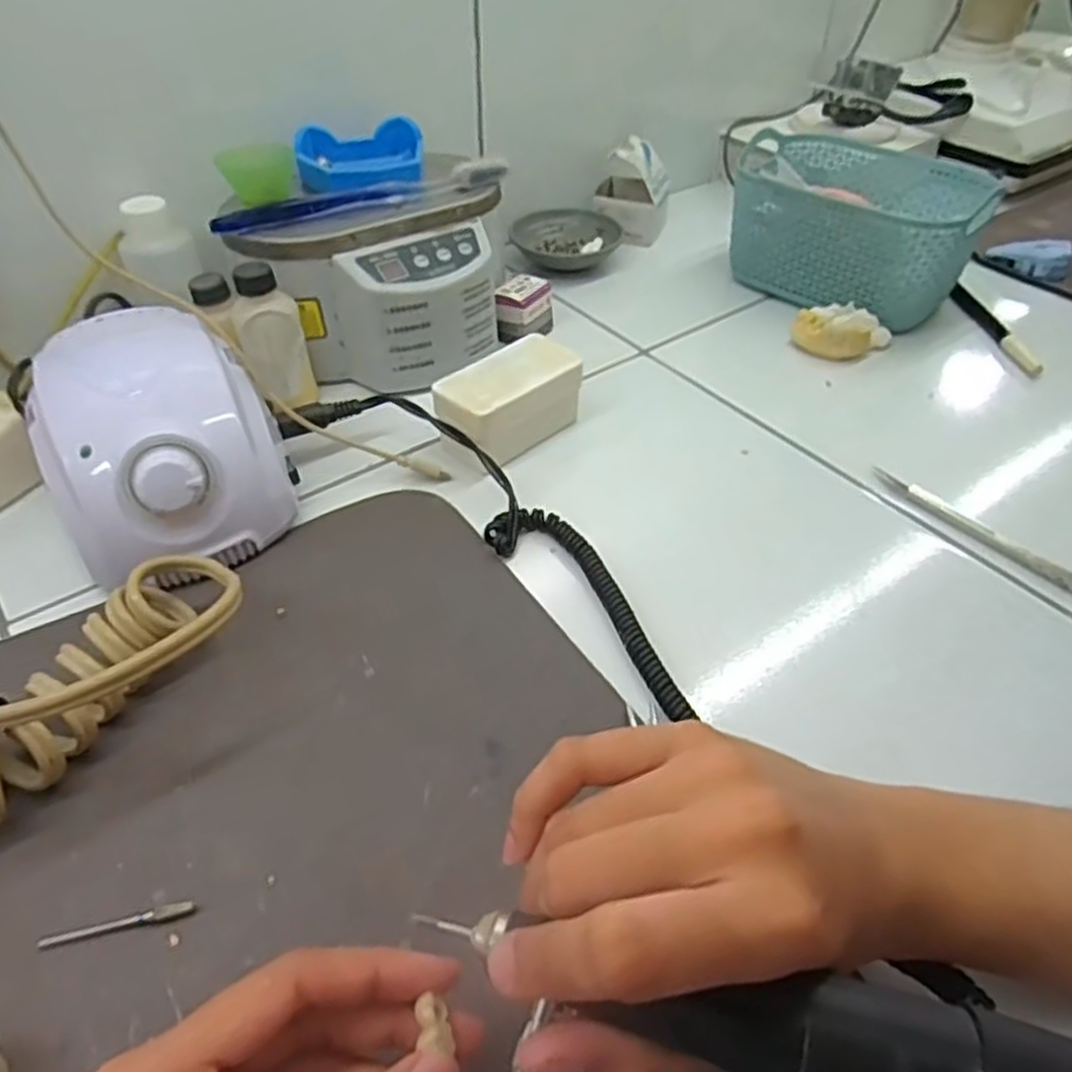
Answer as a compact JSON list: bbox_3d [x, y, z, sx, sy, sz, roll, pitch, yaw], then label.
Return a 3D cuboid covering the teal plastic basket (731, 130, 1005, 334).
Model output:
[{"bbox_3d":[0.231,-0.226,0.570,0.166,0.079,0.121,30,51,27],"label":"teal plastic basket"}]

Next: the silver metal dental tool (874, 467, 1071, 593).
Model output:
[{"bbox_3d":[0.234,0.000,0.396,0.011,0.009,0.137,-28,52,-27],"label":"silver metal dental tool"}]

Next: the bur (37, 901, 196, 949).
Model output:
[{"bbox_3d":[-0.139,0.129,0.257,0.047,0.004,0.005,-10,46,-11],"label":"bur"}]

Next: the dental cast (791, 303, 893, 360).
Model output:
[{"bbox_3d":[0.208,-0.140,0.527,0.056,0.022,0.046,27,50,23],"label":"dental cast"}]

